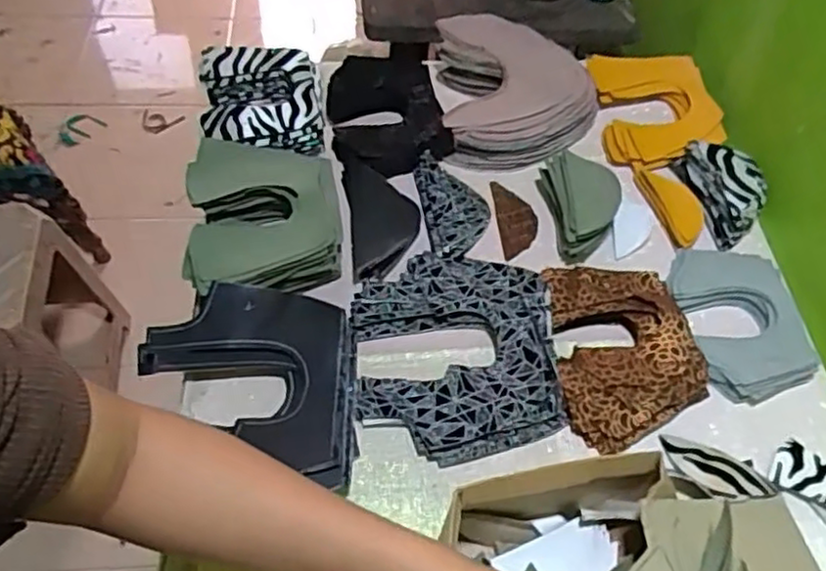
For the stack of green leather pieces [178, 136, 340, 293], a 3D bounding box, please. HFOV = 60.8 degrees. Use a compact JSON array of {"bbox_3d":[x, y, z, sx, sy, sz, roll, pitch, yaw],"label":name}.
[{"bbox_3d":[-0.150,-0.072,0.708,0.146,0.039,0.176,-4,55,-7],"label":"stack of green leather pieces"}]

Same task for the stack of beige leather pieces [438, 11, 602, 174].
[{"bbox_3d":[0.126,-0.235,0.835,0.180,0.059,0.182,1,55,-4],"label":"stack of beige leather pieces"}]

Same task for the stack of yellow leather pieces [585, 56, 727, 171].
[{"bbox_3d":[0.290,-0.219,0.855,0.134,0.040,0.171,-5,55,-8],"label":"stack of yellow leather pieces"}]

